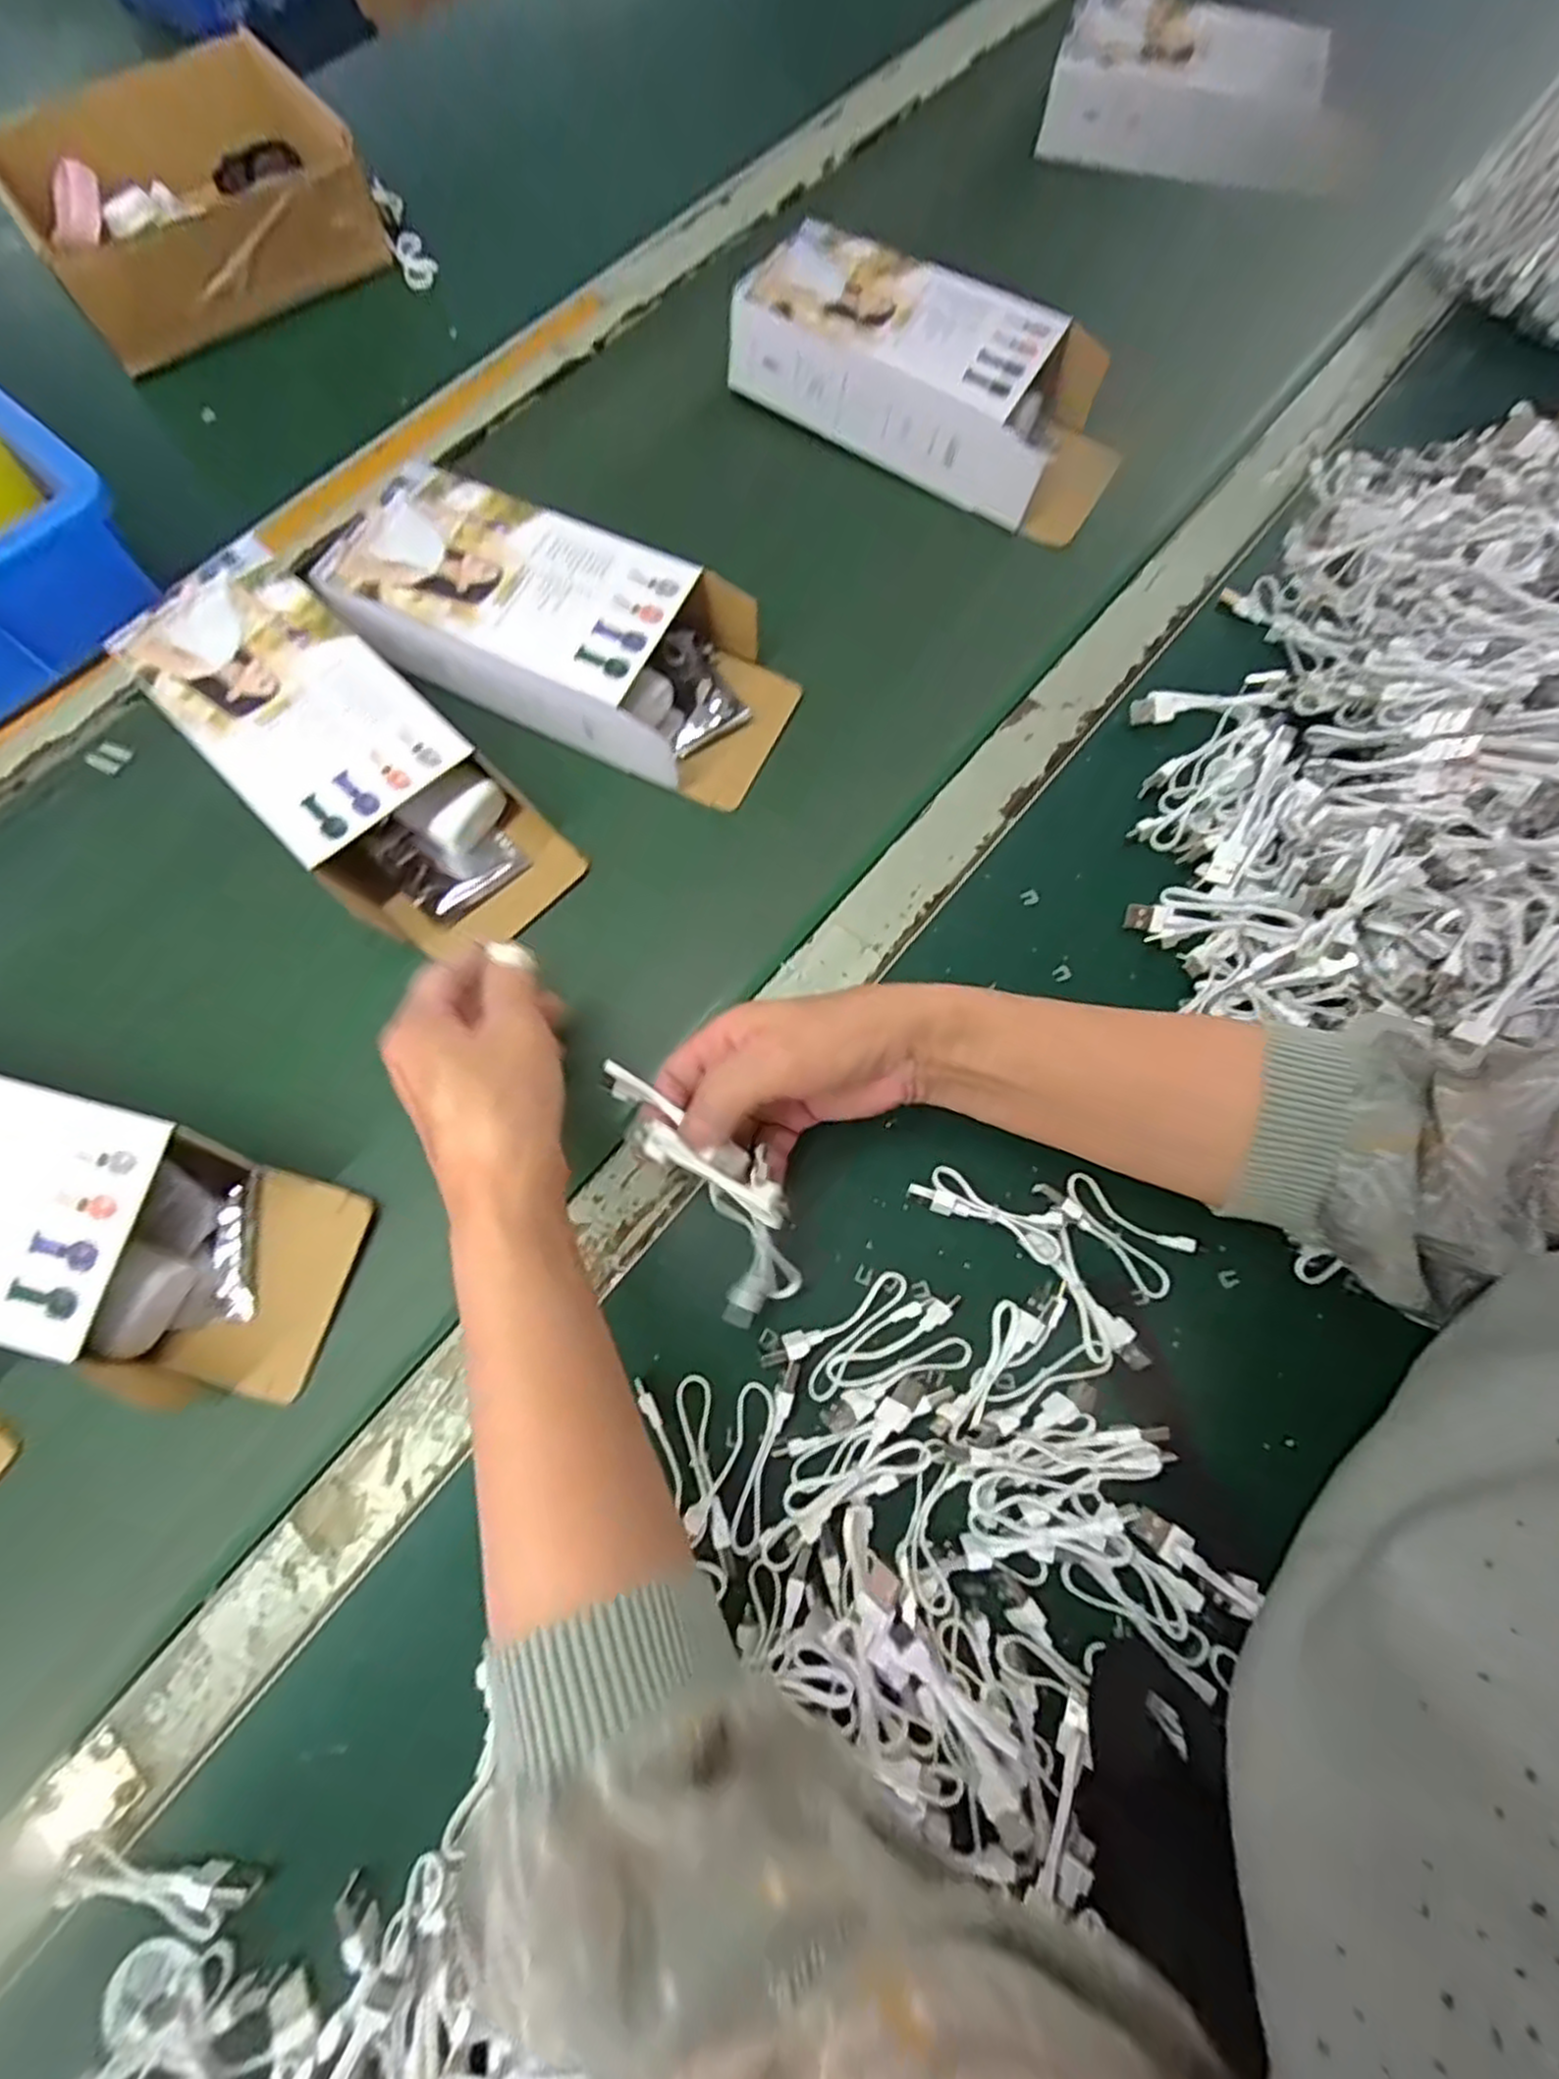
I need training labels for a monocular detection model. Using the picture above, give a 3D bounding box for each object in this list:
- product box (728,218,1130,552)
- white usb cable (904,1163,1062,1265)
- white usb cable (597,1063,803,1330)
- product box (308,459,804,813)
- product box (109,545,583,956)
[{"bbox_3d":[0.100,-0.428,0.501,0.253,0.064,0.101,31,77,7],"label":"product box"},{"bbox_3d":[0.097,0.079,0.357,0.073,0.011,0.023,23,76,5],"label":"white usb cable"},{"bbox_3d":[-0.032,0.059,0.319,0.046,0.042,0.125,-37,88,-10],"label":"white usb cable"},{"bbox_3d":[-0.120,-0.232,0.439,0.255,0.053,0.108,25,76,5],"label":"product box"},{"bbox_3d":[-0.230,-0.150,0.413,0.252,0.053,0.102,43,78,9],"label":"product box"}]

